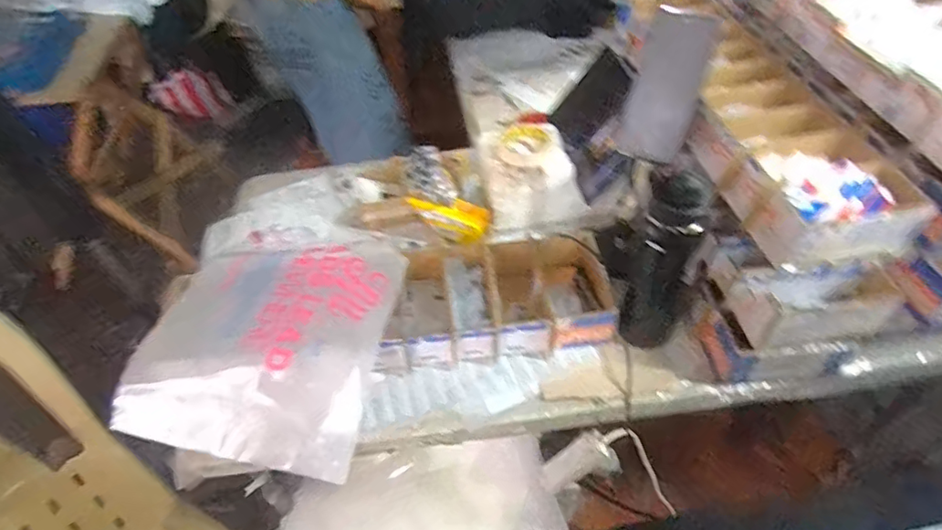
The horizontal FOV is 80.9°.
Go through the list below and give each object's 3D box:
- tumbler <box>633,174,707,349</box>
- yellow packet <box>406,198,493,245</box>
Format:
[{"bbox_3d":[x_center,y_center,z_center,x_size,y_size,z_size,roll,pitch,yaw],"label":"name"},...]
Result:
[{"bbox_3d":[0.240,0.005,0.700,0.077,0.272,0.080,34,57,29],"label":"tumbler"},{"bbox_3d":[-0.035,-0.080,0.900,0.140,0.048,0.057,16,49,-1],"label":"yellow packet"}]

